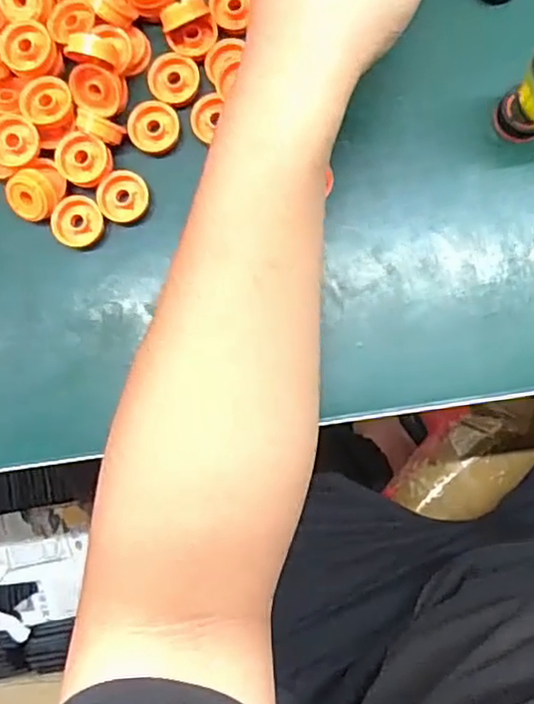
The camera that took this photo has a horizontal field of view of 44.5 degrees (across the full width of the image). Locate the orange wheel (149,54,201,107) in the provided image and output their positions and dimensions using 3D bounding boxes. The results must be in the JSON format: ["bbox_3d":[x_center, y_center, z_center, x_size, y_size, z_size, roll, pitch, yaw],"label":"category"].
[{"bbox_3d":[-0.047,-0.138,0.332,0.025,0.007,0.026,0,85,4],"label":"orange wheel"}]

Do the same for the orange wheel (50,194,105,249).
[{"bbox_3d":[-0.096,-0.066,0.332,0.024,0.008,0.025,0,85,4],"label":"orange wheel"}]

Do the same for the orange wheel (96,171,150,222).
[{"bbox_3d":[-0.073,-0.079,0.334,0.025,0.007,0.025,-2,99,-10],"label":"orange wheel"}]

